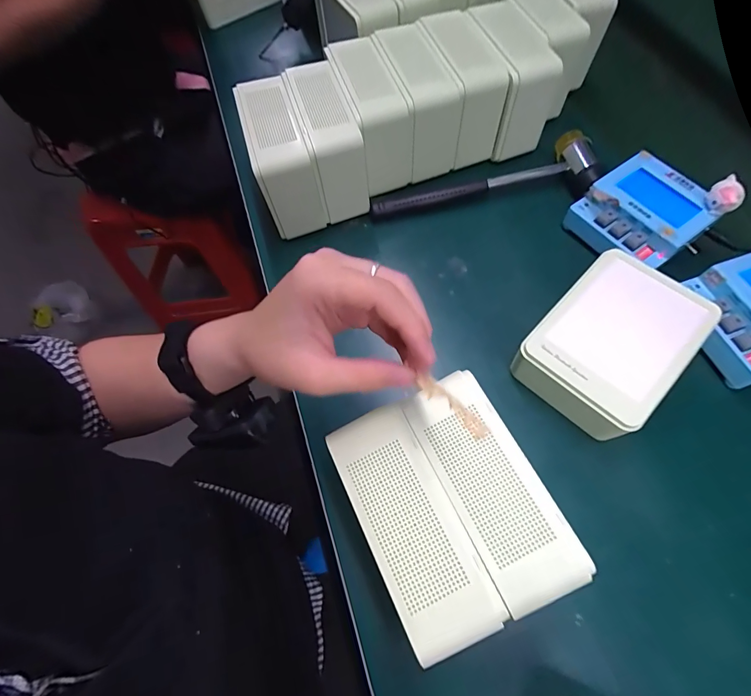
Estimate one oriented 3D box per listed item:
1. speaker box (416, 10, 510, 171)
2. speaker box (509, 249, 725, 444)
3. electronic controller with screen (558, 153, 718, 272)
[{"bbox_3d":[0.095,-0.301,0.453,0.060,0.099,0.137,-15,65,-3],"label":"speaker box"},{"bbox_3d":[0.200,-0.002,0.340,0.108,0.059,0.151,39,73,19],"label":"speaker box"},{"bbox_3d":[0.267,-0.132,0.393,0.101,0.044,0.100,-34,68,-11],"label":"electronic controller with screen"}]

